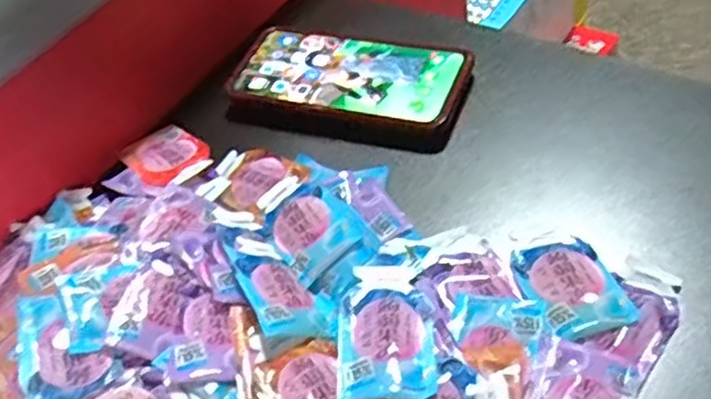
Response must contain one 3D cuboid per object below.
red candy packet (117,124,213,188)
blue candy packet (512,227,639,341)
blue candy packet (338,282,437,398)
[{"bbox_3d":[-0.133,-0.031,0.497,0.050,0.015,0.072,-38,53,-19],"label":"red candy packet"},{"bbox_3d":[0.112,0.042,0.381,0.047,0.016,0.076,-17,49,-10],"label":"blue candy packet"},{"bbox_3d":[0.015,0.069,0.357,0.047,0.007,0.067,-2,48,4],"label":"blue candy packet"}]

